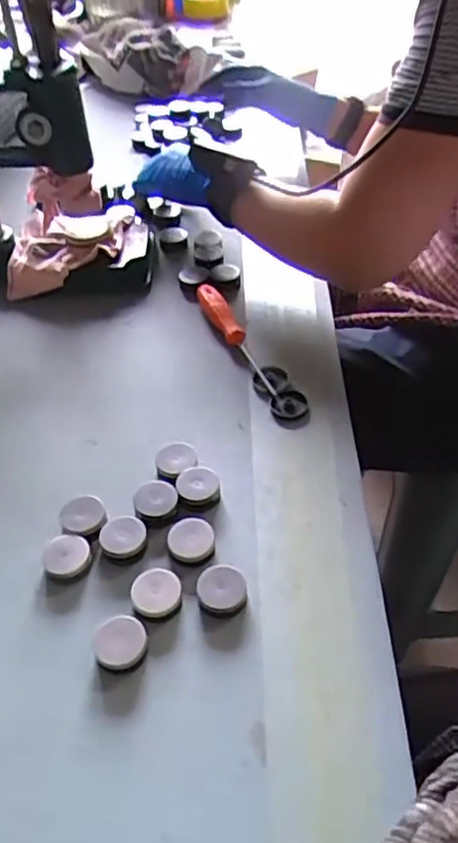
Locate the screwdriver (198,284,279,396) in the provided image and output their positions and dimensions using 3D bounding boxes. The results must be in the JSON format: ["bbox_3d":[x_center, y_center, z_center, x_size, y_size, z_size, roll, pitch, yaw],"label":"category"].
[{"bbox_3d":[0.004,-0.084,0.648,0.021,0.017,0.165,-17,47,-13],"label":"screwdriver"}]

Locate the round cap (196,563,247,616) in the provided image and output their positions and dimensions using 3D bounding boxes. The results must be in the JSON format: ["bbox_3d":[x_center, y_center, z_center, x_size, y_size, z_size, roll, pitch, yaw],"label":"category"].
[{"bbox_3d":[-0.005,0.114,0.451,0.033,0.012,0.036,-2,46,2],"label":"round cap"}]

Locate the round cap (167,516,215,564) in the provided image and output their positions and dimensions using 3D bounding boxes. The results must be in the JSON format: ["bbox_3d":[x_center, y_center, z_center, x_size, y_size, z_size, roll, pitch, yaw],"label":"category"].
[{"bbox_3d":[-0.027,0.085,0.480,0.033,0.008,0.035,3,46,6],"label":"round cap"}]

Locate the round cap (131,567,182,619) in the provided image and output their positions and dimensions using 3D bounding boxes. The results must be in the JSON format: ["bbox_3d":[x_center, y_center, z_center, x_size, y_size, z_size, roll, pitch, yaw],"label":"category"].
[{"bbox_3d":[-0.049,0.118,0.455,0.033,0.014,0.033,-2,46,2],"label":"round cap"}]

